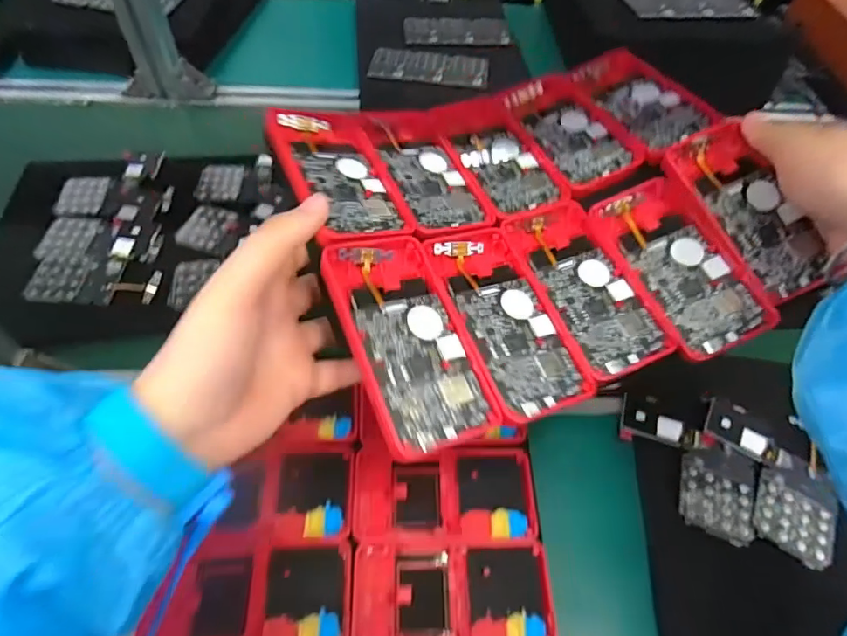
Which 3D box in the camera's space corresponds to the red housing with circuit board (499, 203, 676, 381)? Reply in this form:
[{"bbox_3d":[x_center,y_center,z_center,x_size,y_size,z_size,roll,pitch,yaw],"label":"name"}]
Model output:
[{"bbox_3d":[0.101,-0.022,0.323,0.061,0.006,0.123,-18,63,-13],"label":"red housing with circuit board"}]

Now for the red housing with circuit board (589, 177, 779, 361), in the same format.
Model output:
[{"bbox_3d":[0.161,-0.036,0.328,0.060,0.015,0.124,-20,64,-14],"label":"red housing with circuit board"}]

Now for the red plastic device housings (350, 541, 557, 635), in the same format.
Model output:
[{"bbox_3d":[0.018,0.170,0.315,0.121,0.011,0.061,1,60,-3],"label":"red plastic device housings"}]

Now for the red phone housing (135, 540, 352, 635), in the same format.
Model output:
[{"bbox_3d":[-0.102,0.170,0.307,0.115,0.011,0.062,-2,61,-5],"label":"red phone housing"}]

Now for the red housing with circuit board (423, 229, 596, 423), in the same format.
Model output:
[{"bbox_3d":[0.047,-0.003,0.300,0.058,0.016,0.123,-19,63,-13],"label":"red housing with circuit board"}]

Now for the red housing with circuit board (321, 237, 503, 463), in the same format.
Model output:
[{"bbox_3d":[-0.010,0.010,0.274,0.061,0.009,0.123,-12,66,-27],"label":"red housing with circuit board"}]

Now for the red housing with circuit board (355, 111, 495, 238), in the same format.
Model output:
[{"bbox_3d":[-0.001,-0.107,0.361,0.057,0.017,0.130,-18,63,-13],"label":"red housing with circuit board"}]

